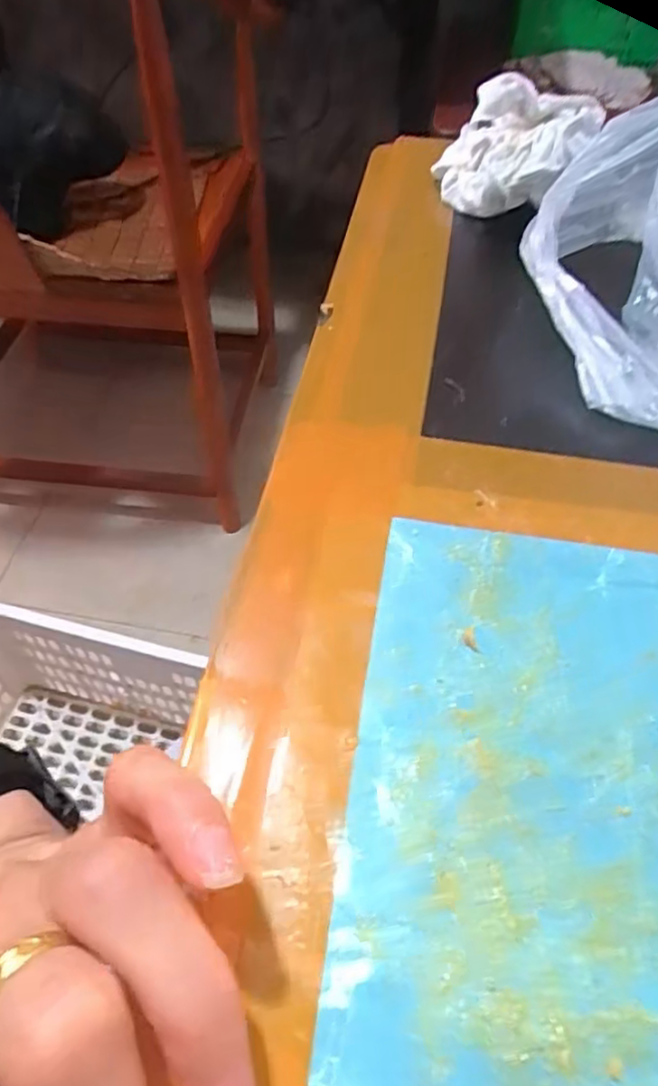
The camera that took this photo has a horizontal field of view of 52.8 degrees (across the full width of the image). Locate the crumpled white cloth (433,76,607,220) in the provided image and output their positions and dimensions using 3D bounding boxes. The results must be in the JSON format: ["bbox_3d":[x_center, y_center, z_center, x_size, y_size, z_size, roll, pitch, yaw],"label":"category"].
[{"bbox_3d":[0.095,-0.201,0.340,0.054,0.050,0.077,-26,56,-18],"label":"crumpled white cloth"}]

